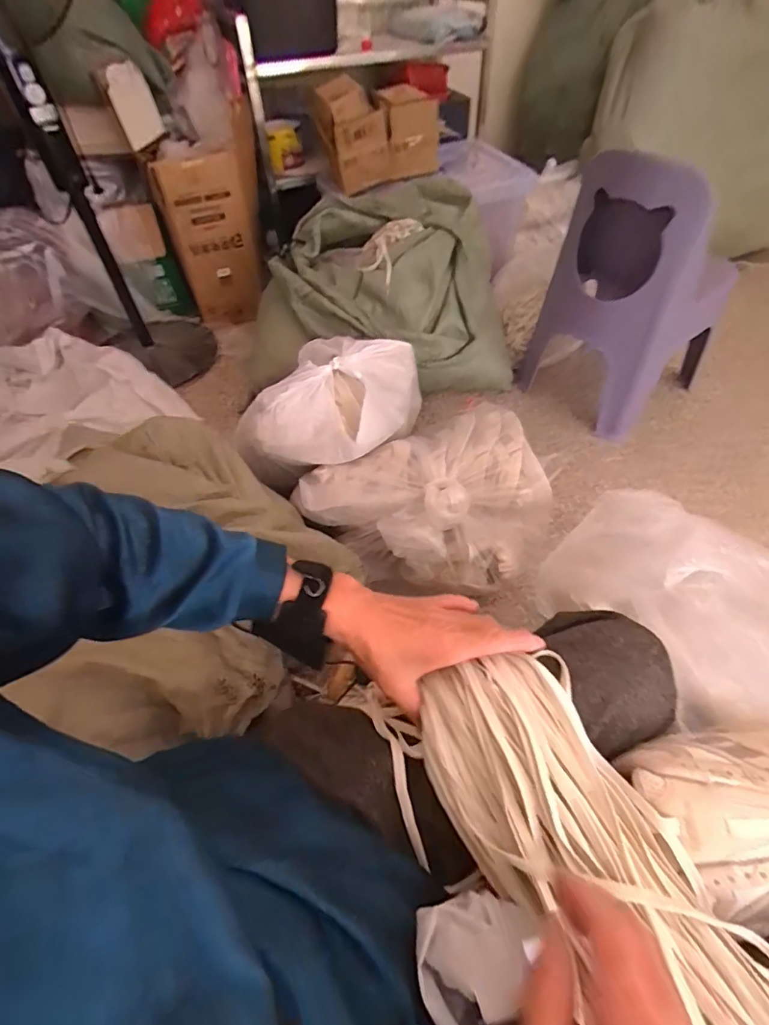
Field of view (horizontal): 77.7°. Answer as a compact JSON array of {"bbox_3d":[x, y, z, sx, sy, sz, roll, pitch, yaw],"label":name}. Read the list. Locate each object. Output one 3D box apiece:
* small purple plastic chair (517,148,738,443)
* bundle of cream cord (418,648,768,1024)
[{"bbox_3d":[0.600,-0.519,1.139,0.339,0.579,0.339,-34,58,-23],"label":"small purple plastic chair"},{"bbox_3d":[0.146,0.253,0.300,0.135,0.050,0.384,-22,51,-15],"label":"bundle of cream cord"}]

